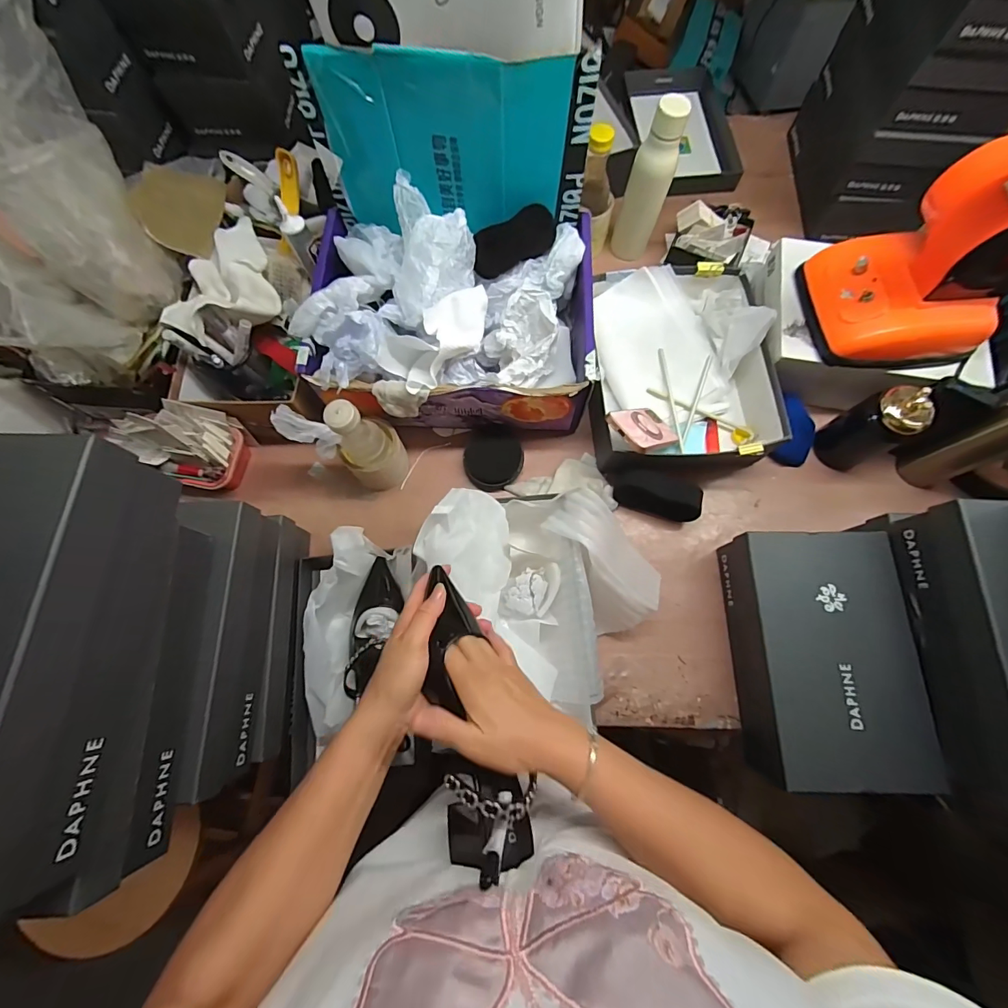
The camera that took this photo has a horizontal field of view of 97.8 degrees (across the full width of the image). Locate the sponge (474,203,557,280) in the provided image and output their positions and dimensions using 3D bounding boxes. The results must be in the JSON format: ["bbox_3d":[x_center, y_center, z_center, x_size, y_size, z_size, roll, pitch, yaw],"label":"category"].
[{"bbox_3d":[0.011,-0.379,0.634,0.134,0.060,0.032,-33,37,-10],"label":"sponge"}]

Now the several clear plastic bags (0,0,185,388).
[{"bbox_3d":[-0.603,-0.360,0.559,0.202,0.252,0.336,-3,74,0],"label":"several clear plastic bags"}]

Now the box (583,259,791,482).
[{"bbox_3d":[0.265,-0.217,0.680,0.285,0.124,0.325,1,74,1],"label":"box"}]

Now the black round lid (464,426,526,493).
[{"bbox_3d":[-0.016,-0.071,0.685,0.088,0.025,0.096,0,74,1],"label":"black round lid"}]

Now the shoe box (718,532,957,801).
[{"bbox_3d":[0.402,0.192,0.573,0.185,0.114,0.292,0,74,1],"label":"shoe box"}]

